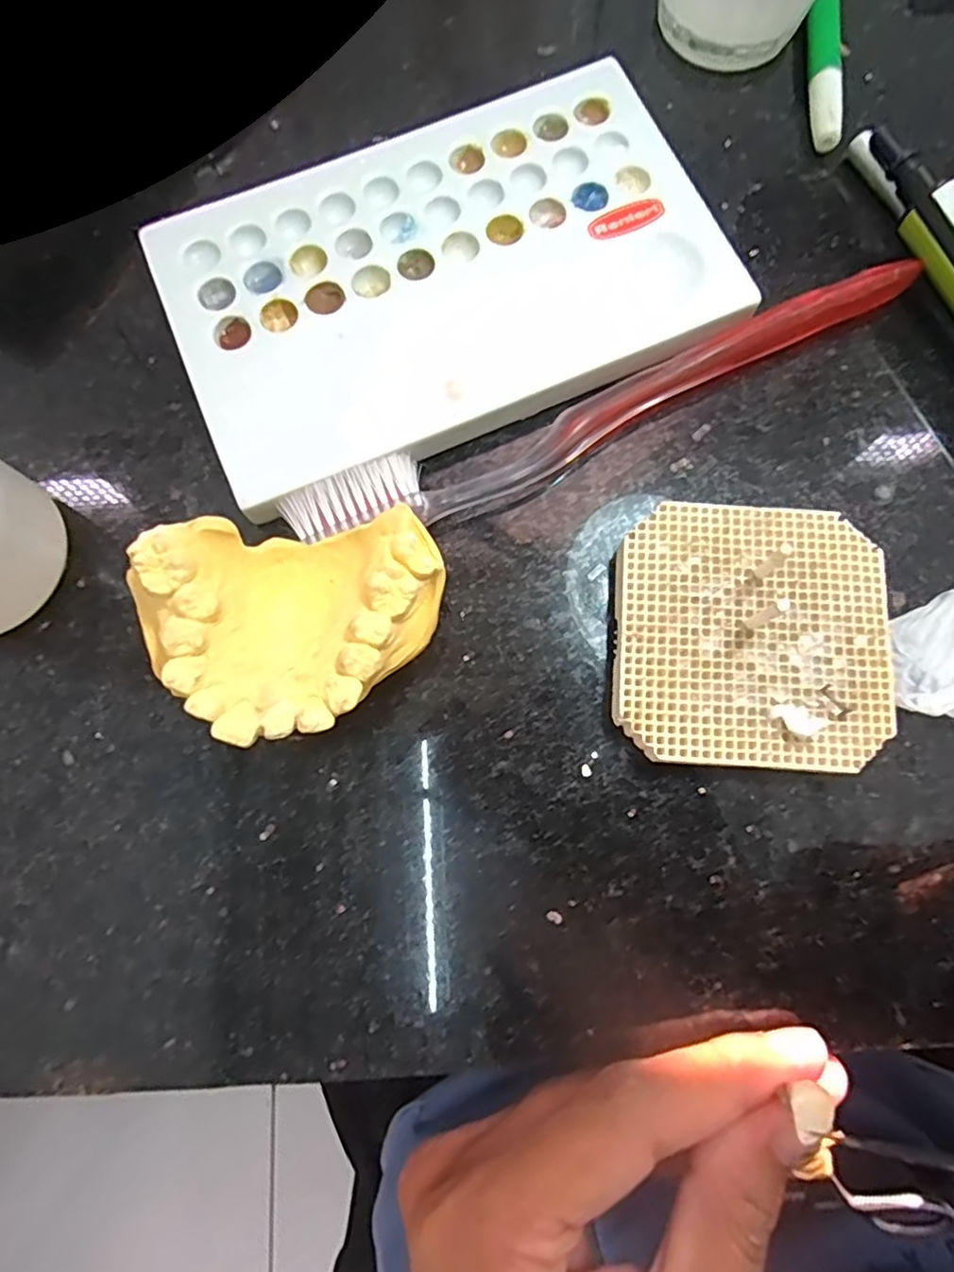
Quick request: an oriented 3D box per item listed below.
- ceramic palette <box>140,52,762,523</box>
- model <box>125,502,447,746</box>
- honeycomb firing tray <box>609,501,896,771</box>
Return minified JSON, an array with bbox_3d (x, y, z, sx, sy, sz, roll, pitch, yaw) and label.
[{"bbox_3d":[-0.009,-0.102,0.182,0.149,0.011,0.097,-24,80,-5],"label":"ceramic palette"},{"bbox_3d":[-0.038,-0.002,0.148,0.062,0.036,0.047,-11,79,-3],"label":"model"},{"bbox_3d":[0.068,0.000,0.161,0.066,0.011,0.064,4,79,1],"label":"honeycomb firing tray"}]

